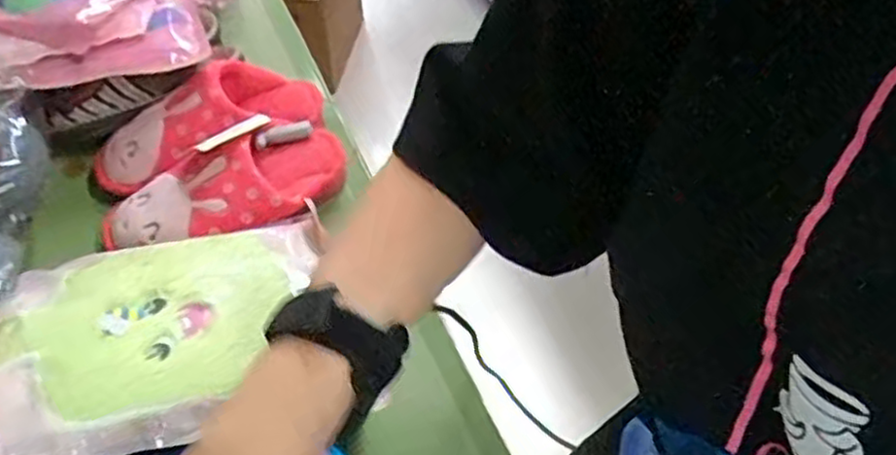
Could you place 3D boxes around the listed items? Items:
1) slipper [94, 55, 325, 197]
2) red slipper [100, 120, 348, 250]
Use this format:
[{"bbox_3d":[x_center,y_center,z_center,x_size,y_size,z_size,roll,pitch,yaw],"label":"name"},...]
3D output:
[{"bbox_3d":[-0.214,-0.093,0.638,0.204,0.057,0.105,-29,57,-22],"label":"slipper"},{"bbox_3d":[-0.181,-0.031,0.597,0.207,0.052,0.091,-24,55,-19],"label":"red slipper"}]

